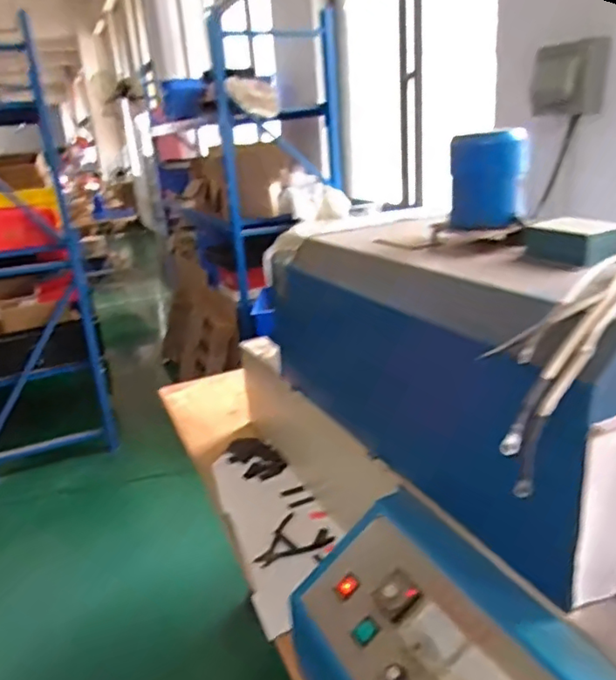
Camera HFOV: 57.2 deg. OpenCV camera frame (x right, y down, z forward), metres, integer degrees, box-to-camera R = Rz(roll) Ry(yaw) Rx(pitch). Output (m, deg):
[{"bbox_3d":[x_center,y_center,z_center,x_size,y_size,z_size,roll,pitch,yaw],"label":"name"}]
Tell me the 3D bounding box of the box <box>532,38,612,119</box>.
[{"bbox_3d":[0.694,-0.696,1.506,0.182,0.172,0.063,4,21,20],"label":"box"}]

